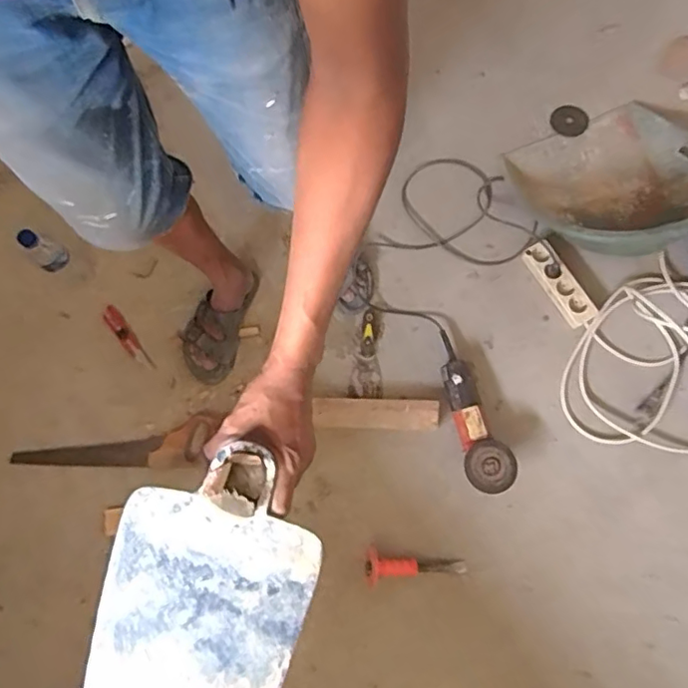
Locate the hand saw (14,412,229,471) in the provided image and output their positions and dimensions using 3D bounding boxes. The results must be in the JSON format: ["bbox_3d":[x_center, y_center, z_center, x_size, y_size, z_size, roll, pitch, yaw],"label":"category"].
[{"bbox_3d":[-0.471,0.230,1.196,0.407,0.026,0.099,-12,75,-2],"label":"hand saw"}]

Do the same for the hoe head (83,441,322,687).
[{"bbox_3d":[-0.121,0.221,0.522,0.169,0.060,0.257,17,96,-1],"label":"hoe head"}]

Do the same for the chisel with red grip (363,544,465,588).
[{"bbox_3d":[0.140,0.440,1.137,0.205,0.060,0.072,2,75,1],"label":"chisel with red grip"}]

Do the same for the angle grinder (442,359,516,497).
[{"bbox_3d":[0.270,0.162,1.188,0.095,0.088,0.276,-9,76,-3],"label":"angle grinder"}]

